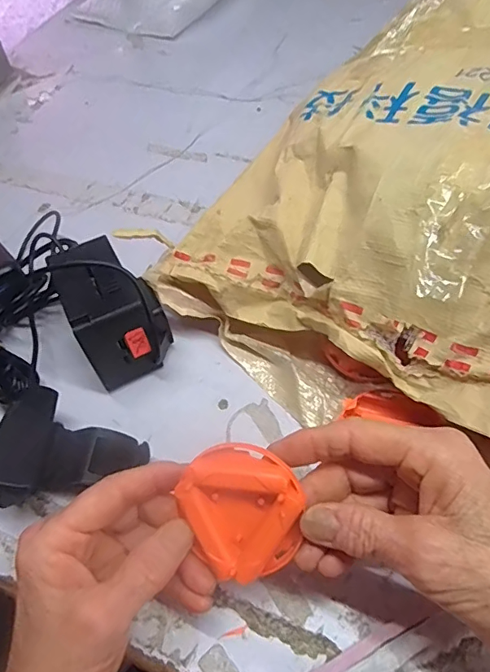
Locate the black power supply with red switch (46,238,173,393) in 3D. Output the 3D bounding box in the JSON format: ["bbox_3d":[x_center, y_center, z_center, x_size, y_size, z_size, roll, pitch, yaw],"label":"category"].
[{"bbox_3d":[-0.091,-0.017,0.338,0.059,0.077,0.078,-28,58,-13],"label":"black power supply with red switch"}]

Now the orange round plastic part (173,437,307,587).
[{"bbox_3d":[-0.003,0.084,0.237,0.056,0.016,0.058,15,96,15],"label":"orange round plastic part"}]

